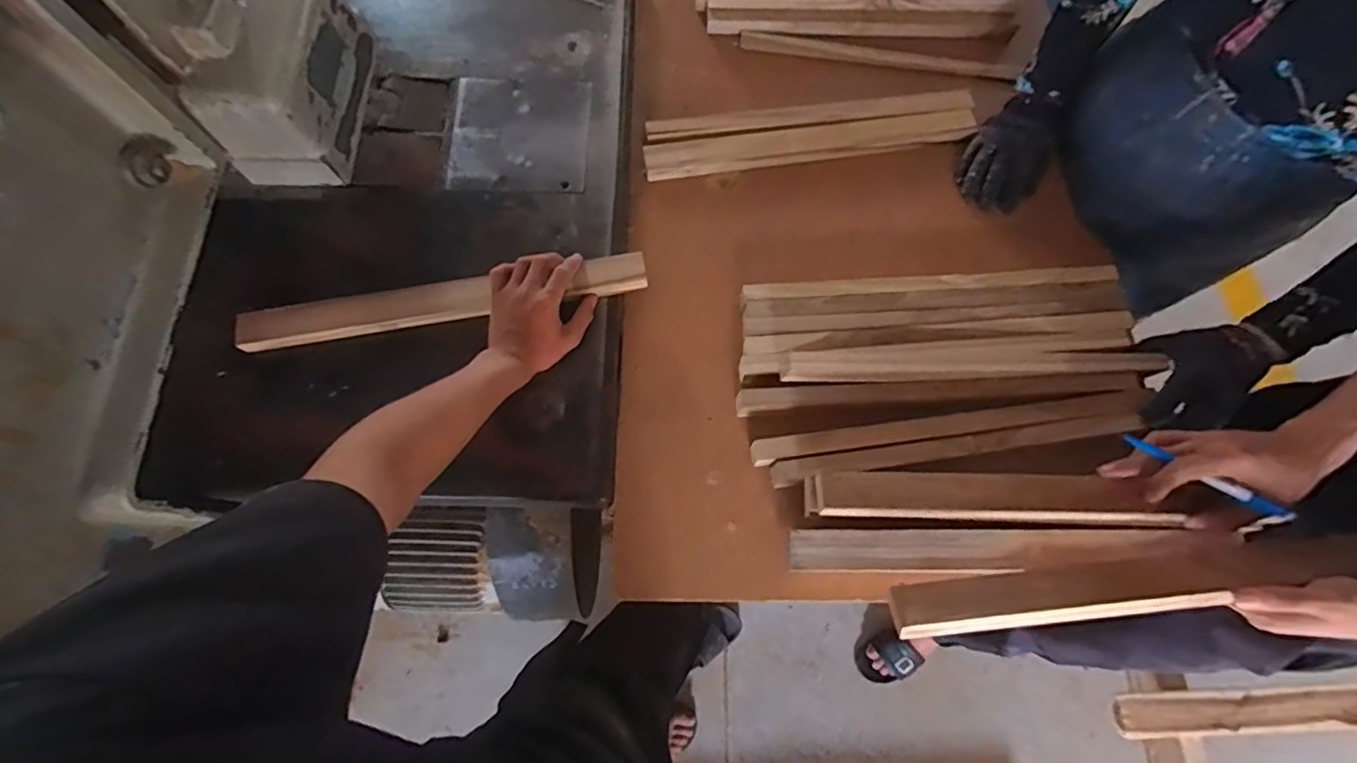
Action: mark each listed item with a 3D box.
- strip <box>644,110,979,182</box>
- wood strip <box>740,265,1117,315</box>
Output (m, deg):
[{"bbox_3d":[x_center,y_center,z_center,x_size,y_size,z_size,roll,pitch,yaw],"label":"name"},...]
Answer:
[{"bbox_3d":[0.187,-0.332,0.835,0.464,0.015,0.052,-9,73,-5],"label":"strip"},{"bbox_3d":[0.311,-0.122,0.742,0.465,0.022,0.031,-4,72,-3],"label":"wood strip"}]

